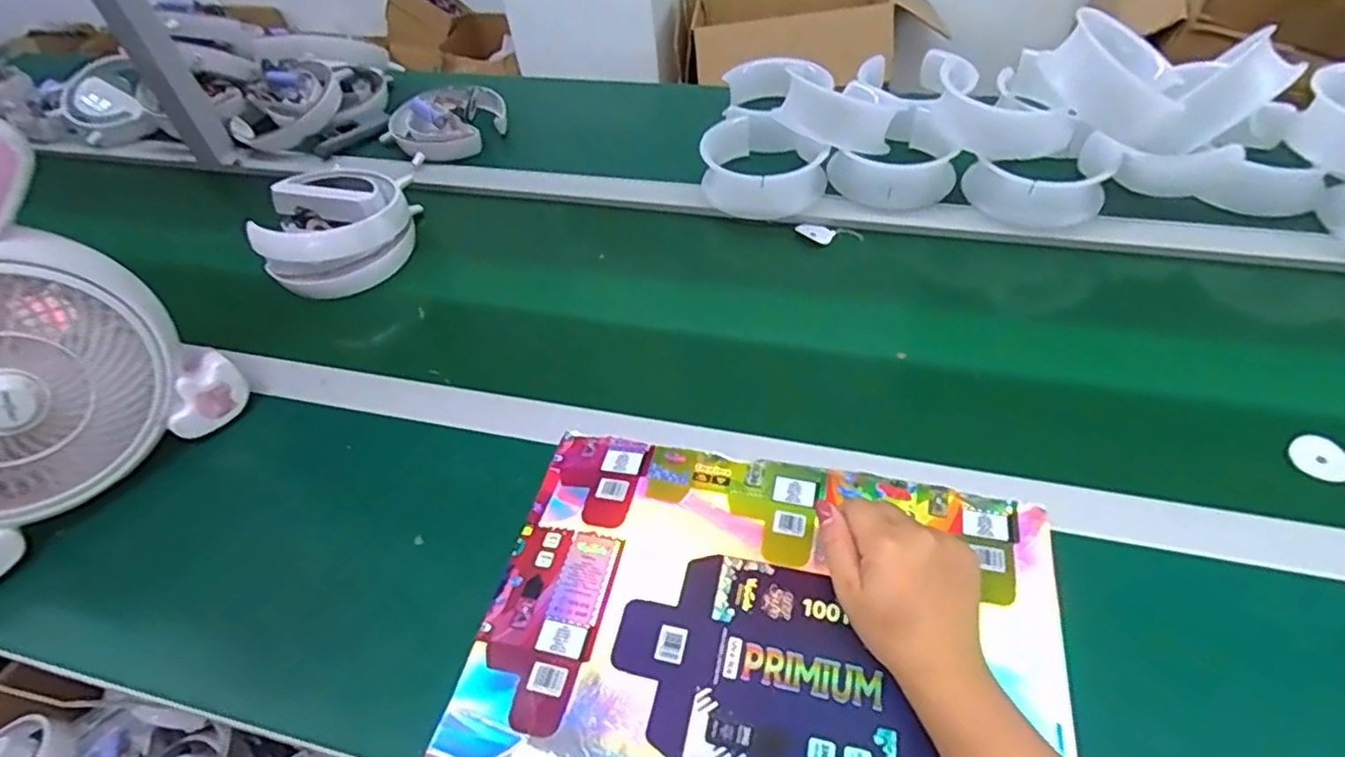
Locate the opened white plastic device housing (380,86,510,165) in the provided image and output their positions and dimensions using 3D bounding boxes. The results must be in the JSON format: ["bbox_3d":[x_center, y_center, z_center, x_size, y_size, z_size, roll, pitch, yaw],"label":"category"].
[{"bbox_3d":[-0.299,-0.341,0.897,0.145,0.048,0.121,-38,55,-24],"label":"opened white plastic device housing"}]

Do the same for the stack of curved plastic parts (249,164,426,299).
[{"bbox_3d":[-0.376,-0.178,0.780,0.157,0.083,0.143,-14,49,-6],"label":"stack of curved plastic parts"}]

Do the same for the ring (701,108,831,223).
[{"bbox_3d":[0.103,-0.246,0.771,0.134,0.057,0.141,0,49,6],"label":"ring"}]

